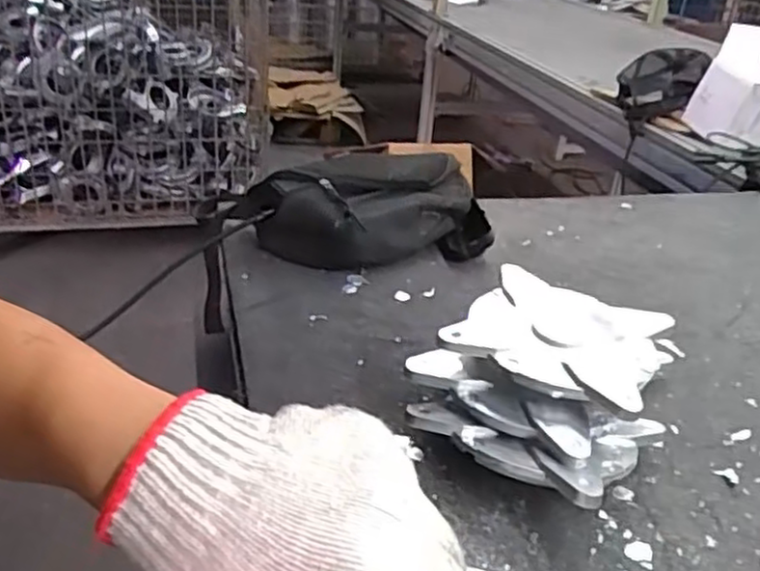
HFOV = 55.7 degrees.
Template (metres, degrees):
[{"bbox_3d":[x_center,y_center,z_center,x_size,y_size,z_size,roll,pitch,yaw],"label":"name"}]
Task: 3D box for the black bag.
[{"bbox_3d":[-0.021,-0.093,0.817,0.279,0.095,0.155,-2,29,-11],"label":"black bag"}]

